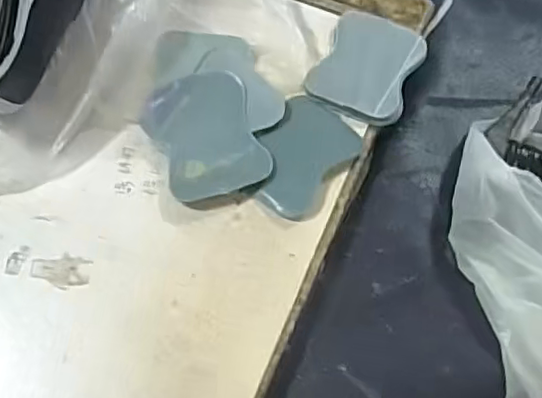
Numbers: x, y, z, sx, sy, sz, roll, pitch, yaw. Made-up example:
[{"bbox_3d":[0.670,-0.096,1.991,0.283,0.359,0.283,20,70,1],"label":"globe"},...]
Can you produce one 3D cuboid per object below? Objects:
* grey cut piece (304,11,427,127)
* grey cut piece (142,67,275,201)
[{"bbox_3d":[0.062,-0.086,0.388,0.059,0.006,0.079,21,66,13],"label":"grey cut piece"},{"bbox_3d":[-0.037,-0.037,0.348,0.058,0.008,0.072,-18,82,-13],"label":"grey cut piece"}]

